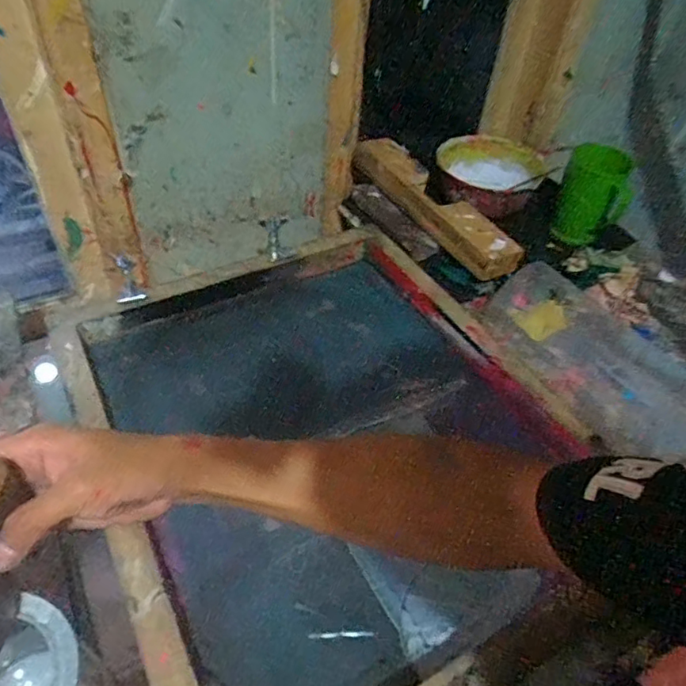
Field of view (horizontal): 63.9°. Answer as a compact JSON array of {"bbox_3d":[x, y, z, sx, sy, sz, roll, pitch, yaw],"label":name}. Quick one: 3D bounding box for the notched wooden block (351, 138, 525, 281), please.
[{"bbox_3d":[0.138,-0.209,0.846,0.084,0.064,0.338,-26,54,-25],"label":"notched wooden block"}]

